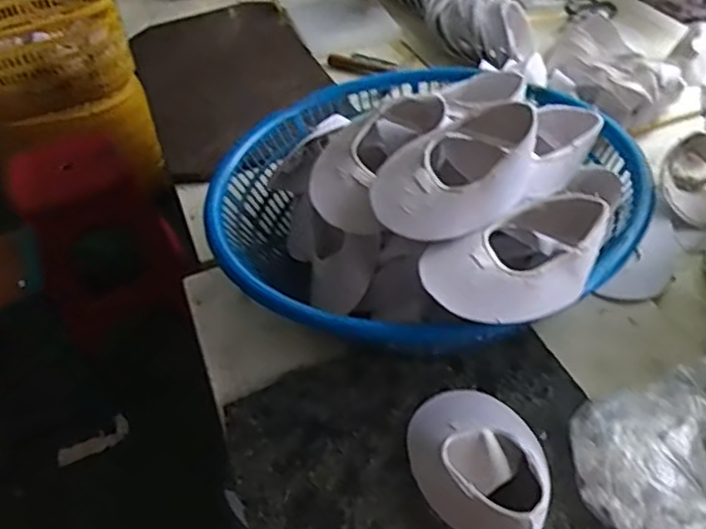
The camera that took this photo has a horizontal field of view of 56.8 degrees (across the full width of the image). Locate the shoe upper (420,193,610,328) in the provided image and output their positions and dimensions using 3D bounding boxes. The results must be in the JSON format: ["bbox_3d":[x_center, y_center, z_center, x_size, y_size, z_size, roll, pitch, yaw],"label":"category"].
[{"bbox_3d":[0.163,-0.003,0.635,0.185,0.061,0.112,-20,46,-12],"label":"shoe upper"}]

